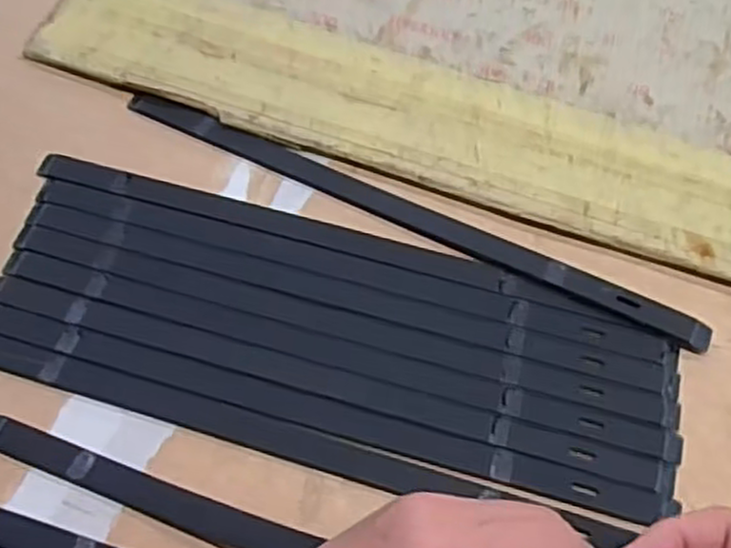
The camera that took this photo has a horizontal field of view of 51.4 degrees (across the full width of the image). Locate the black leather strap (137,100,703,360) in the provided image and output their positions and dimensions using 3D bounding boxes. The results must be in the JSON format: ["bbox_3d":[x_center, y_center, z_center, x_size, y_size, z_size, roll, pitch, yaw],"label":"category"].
[{"bbox_3d":[0.017,-0.038,0.419,0.343,0.006,0.017,25,64,13],"label":"black leather strap"}]

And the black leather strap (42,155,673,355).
[{"bbox_3d":[-0.016,-0.020,0.412,0.349,0.009,0.023,17,62,9],"label":"black leather strap"}]

